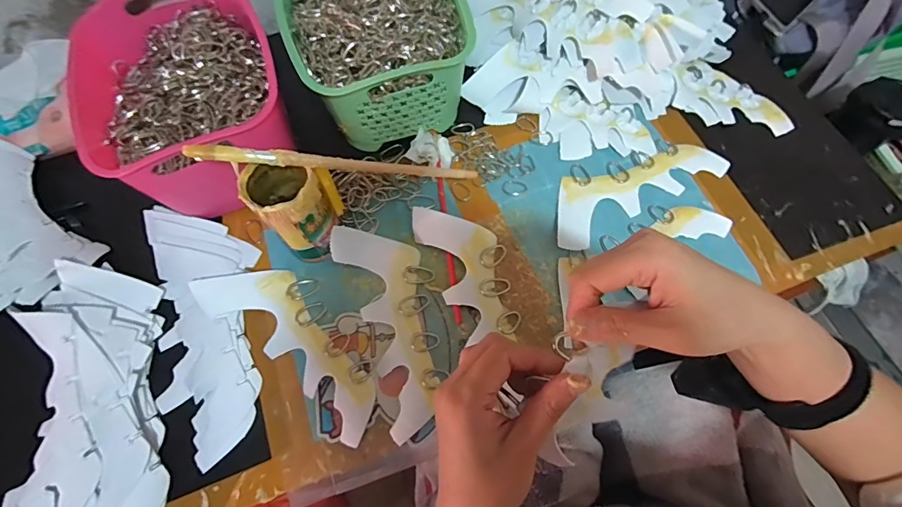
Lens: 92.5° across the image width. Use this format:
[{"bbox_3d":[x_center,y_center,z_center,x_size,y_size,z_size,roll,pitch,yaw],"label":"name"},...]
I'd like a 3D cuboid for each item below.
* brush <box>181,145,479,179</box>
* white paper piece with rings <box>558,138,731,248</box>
[{"bbox_3d":[-0.094,-0.085,0.410,0.266,0.011,0.013,-1,65,-29],"label":"brush"},{"bbox_3d":[0.212,-0.085,0.511,0.229,0.012,0.087,-24,68,-9],"label":"white paper piece with rings"}]

